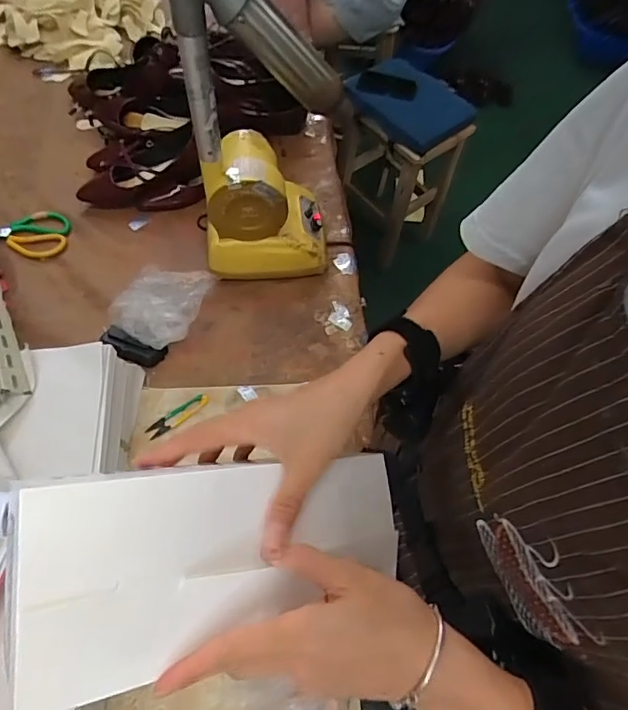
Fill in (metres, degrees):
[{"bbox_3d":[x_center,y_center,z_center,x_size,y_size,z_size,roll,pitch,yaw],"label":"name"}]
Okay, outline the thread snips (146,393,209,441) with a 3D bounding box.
[{"bbox_3d":[-0.204,0.092,0.746,0.098,0.006,0.026,-34,68,-17],"label":"thread snips"}]

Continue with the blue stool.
[{"bbox_3d":[0.274,-0.607,1.572,0.320,0.498,0.320,-38,71,-20],"label":"blue stool"}]

